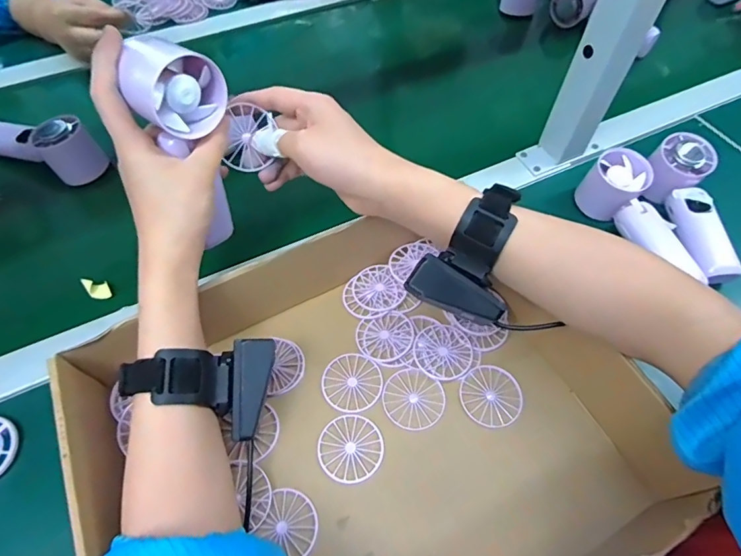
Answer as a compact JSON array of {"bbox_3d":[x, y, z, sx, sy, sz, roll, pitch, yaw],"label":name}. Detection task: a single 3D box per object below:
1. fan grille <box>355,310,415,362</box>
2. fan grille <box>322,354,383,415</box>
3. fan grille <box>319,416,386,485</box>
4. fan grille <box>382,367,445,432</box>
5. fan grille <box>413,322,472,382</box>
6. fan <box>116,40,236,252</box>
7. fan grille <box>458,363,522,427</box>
[{"bbox_3d":[0.014,0.050,0.401,0.049,0.004,0.046,0,58,0],"label":"fan grille"},{"bbox_3d":[-0.016,0.087,0.383,0.048,0.004,0.049,0,58,0],"label":"fan grille"},{"bbox_3d":[-0.015,0.132,0.354,0.049,0.004,0.049,-33,64,-19],"label":"fan grille"},{"bbox_3d":[0.035,0.099,0.375,0.049,0.004,0.048,34,63,19],"label":"fan grille"},{"bbox_3d":[0.063,0.064,0.393,0.049,0.004,0.049,-28,62,-17],"label":"fan grille"},{"bbox_3d":[-0.129,-0.096,0.347,0.061,0.151,0.050,-15,43,-10],"label":"fan"},{"bbox_3d":[0.100,0.099,0.378,0.051,0.011,0.050,-28,62,-17],"label":"fan grille"}]

